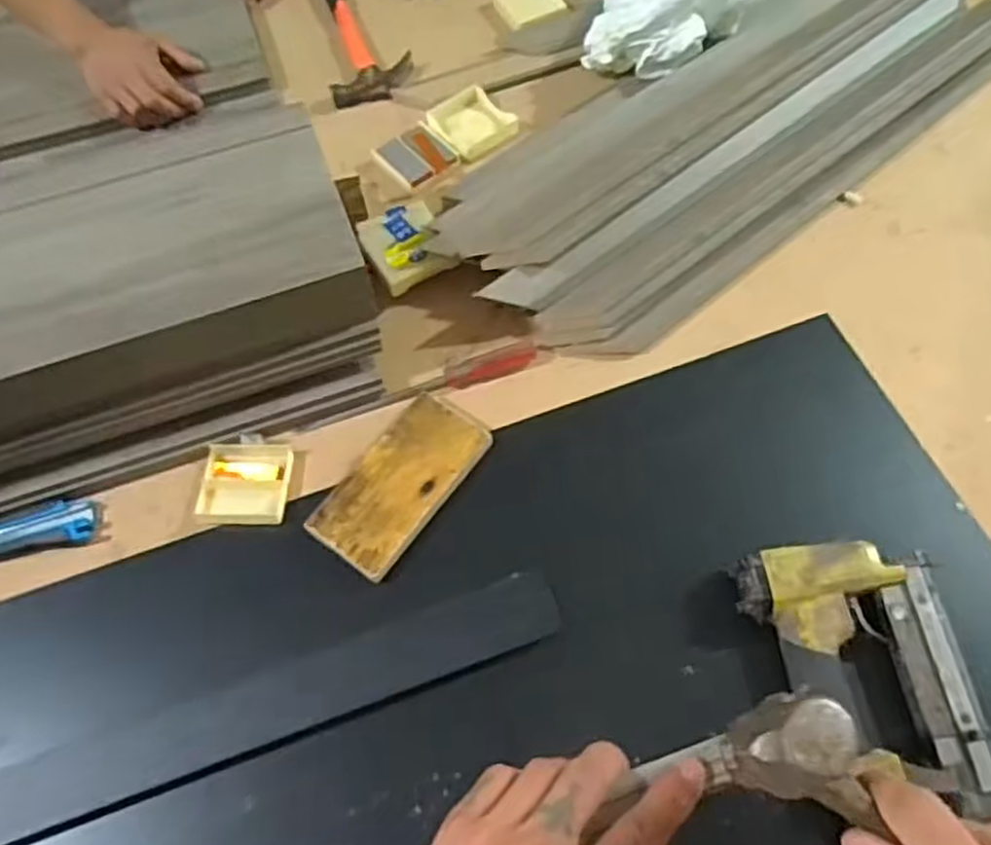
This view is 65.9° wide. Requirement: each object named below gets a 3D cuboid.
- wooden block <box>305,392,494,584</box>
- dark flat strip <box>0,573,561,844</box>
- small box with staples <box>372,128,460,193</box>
[{"bbox_3d":[-0.077,0.046,0.625,0.079,0.013,0.156,33,68,18],"label":"wooden block"},{"bbox_3d":[-0.253,0.236,0.551,0.637,0.018,0.057,-18,55,-14],"label":"dark flat strip"},{"bbox_3d":[-0.082,-0.278,0.795,0.069,0.014,0.064,-38,67,-16],"label":"small box with staples"}]

